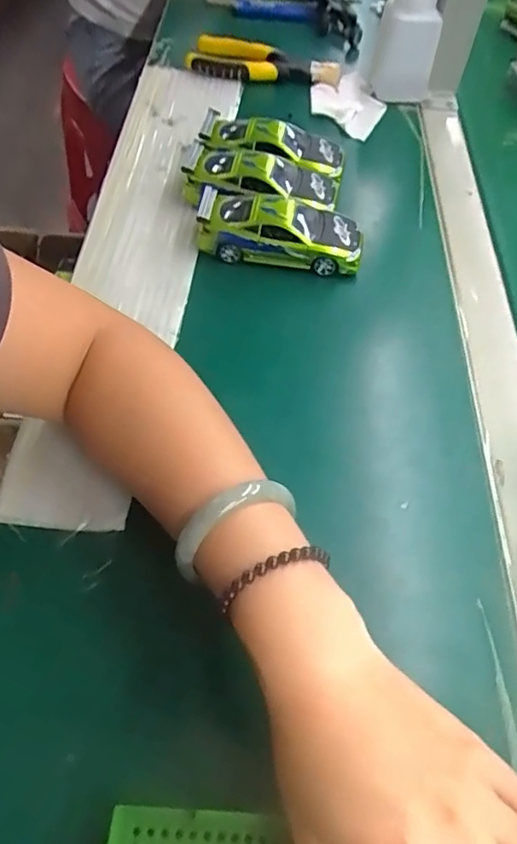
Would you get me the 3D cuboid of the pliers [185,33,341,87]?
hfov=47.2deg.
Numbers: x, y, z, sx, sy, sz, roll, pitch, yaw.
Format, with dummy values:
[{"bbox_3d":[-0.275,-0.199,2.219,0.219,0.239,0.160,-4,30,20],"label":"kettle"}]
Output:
[{"bbox_3d":[-0.003,-0.401,0.659,0.174,0.025,0.069,24,57,15],"label":"pliers"}]

